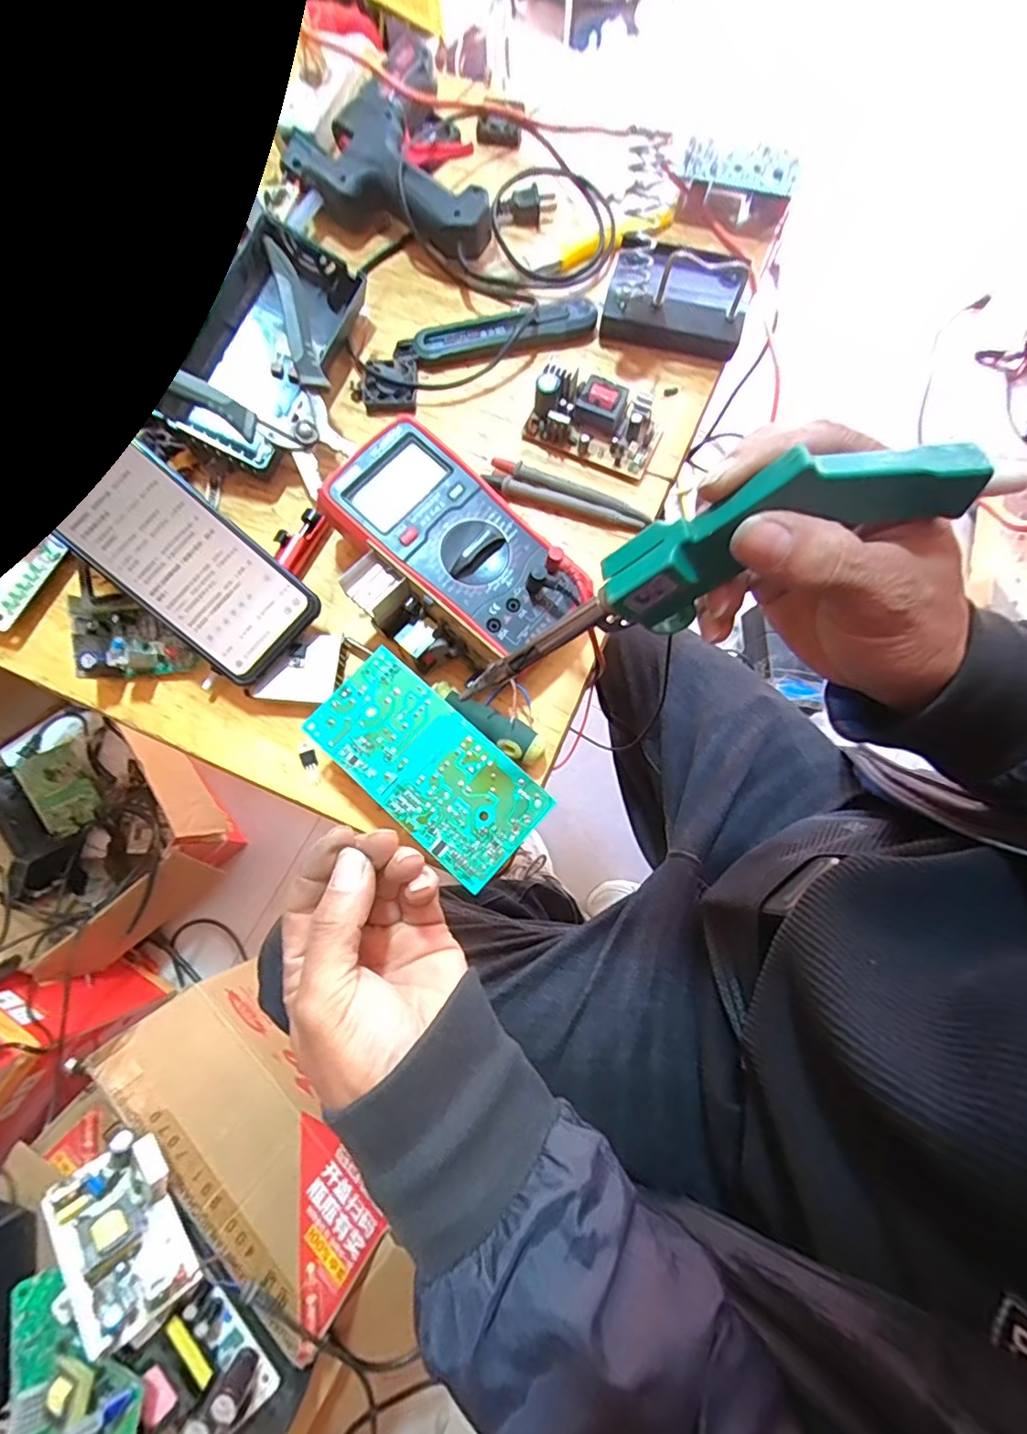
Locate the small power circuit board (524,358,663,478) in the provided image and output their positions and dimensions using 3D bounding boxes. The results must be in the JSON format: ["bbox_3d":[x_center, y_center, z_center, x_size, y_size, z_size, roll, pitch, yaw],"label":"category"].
[{"bbox_3d":[0.063,-0.228,0.427,0.099,0.035,0.057,22,77,5],"label":"small power circuit board"}]

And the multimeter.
[{"bbox_3d":[-0.037,-0.113,0.382,0.175,0.053,0.085,41,80,9],"label":"multimeter"}]

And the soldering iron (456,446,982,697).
[{"bbox_3d":[0.062,-0.058,0.234,0.214,0.041,0.031,-22,75,27],"label":"soldering iron"}]

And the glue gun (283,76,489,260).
[{"bbox_3d":[-0.100,-0.442,0.468,0.189,0.053,0.091,38,79,8],"label":"glue gun"}]

